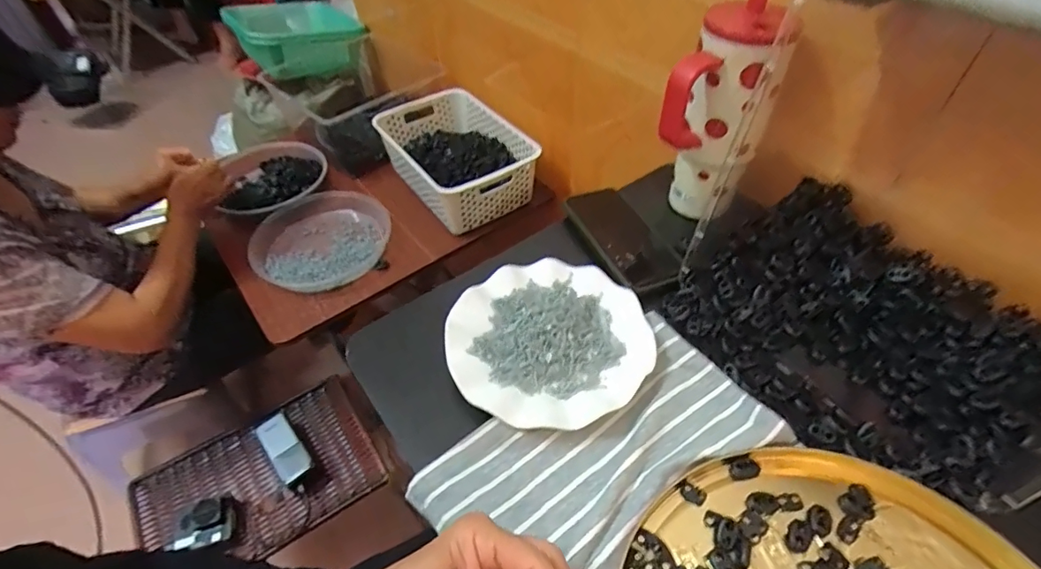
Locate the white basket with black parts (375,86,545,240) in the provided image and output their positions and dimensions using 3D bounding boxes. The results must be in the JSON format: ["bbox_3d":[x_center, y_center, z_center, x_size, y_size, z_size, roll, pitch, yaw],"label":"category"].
[{"bbox_3d":[-0.120,-0.242,0.953,0.215,0.111,0.311,-26,52,-18],"label":"white basket with black parts"}]

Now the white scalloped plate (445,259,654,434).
[{"bbox_3d":[0.025,0.050,0.461,0.177,0.016,0.173,-2,49,2],"label":"white scalloped plate"}]

